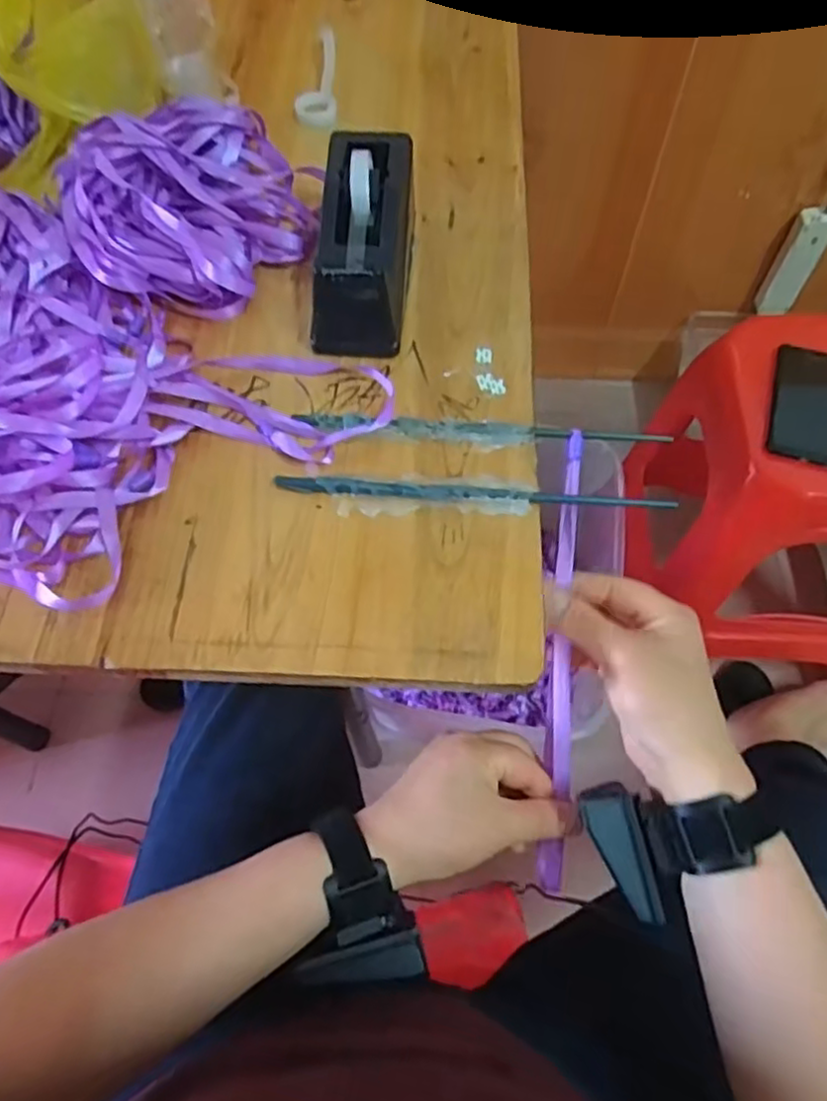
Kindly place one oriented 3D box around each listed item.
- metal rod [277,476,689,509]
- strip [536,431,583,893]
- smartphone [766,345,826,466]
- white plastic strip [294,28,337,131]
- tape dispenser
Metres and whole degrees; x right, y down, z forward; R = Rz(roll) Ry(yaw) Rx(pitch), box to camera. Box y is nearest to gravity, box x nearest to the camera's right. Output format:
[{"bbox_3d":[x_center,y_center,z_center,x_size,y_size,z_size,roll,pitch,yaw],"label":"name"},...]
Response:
[{"bbox_3d":[0.036,-0.036,0.404,0.233,0.008,0.011,3,62,2],"label":"metal rod"},{"bbox_3d":[0.092,0.069,0.421,0.014,0.025,0.281,3,89,2],"label":"strip"},{"bbox_3d":[0.424,-0.157,0.728,0.077,0.016,0.148,16,63,9],"label":"smartphone"},{"bbox_3d":[-0.079,-0.412,0.597,0.032,0.014,0.106,8,75,4],"label":"white plastic strip"},{"bbox_3d":[-0.033,-0.211,0.463,0.060,0.075,0.151,3,62,2],"label":"tape dispenser"}]

